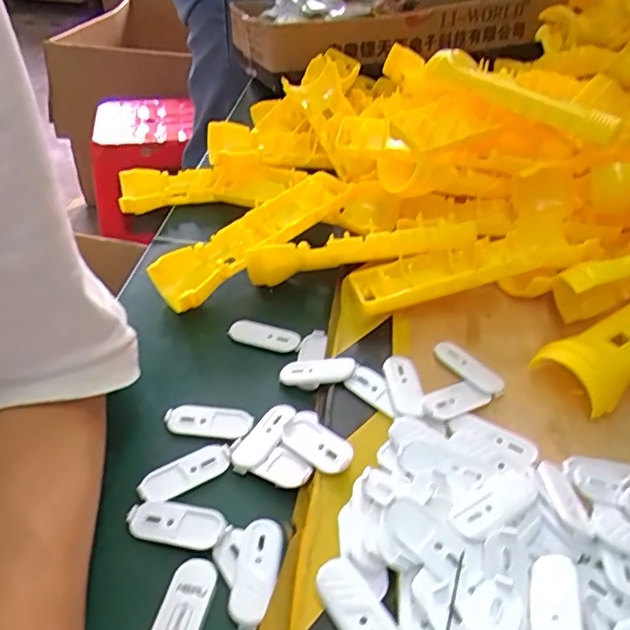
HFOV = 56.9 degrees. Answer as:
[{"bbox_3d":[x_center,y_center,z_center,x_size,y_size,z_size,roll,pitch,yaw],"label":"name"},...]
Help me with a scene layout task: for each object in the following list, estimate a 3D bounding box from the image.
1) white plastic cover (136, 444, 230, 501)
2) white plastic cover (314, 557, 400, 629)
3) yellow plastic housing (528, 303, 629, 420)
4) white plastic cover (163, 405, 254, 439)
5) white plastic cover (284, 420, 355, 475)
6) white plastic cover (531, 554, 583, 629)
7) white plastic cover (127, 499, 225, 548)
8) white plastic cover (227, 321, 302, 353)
[{"bbox_3d":[-0.070,0.086,0.315,0.050,0.006,0.017,-22,47,-25],"label":"white plastic cover"},{"bbox_3d":[0.018,0.126,0.244,0.020,0.006,0.047,-22,47,-25],"label":"white plastic cover"},{"bbox_3d":[0.180,0.021,0.351,0.085,0.029,0.045,-21,46,-24],"label":"yellow plastic housing"},{"bbox_3d":[-0.063,0.062,0.340,0.050,0.005,0.018,5,41,3],"label":"white plastic cover"},{"bbox_3d":[0.001,0.070,0.314,0.019,0.012,0.046,-32,48,-30],"label":"white plastic cover"},{"bbox_3d":[0.097,0.118,0.234,0.017,0.007,0.048,11,42,10],"label":"white plastic cover"},{"bbox_3d":[-0.069,0.104,0.289,0.049,0.004,0.020,10,42,9],"label":"white plastic cover"},{"bbox_3d":[-0.035,0.015,0.394,0.050,0.008,0.016,13,42,13],"label":"white plastic cover"}]

